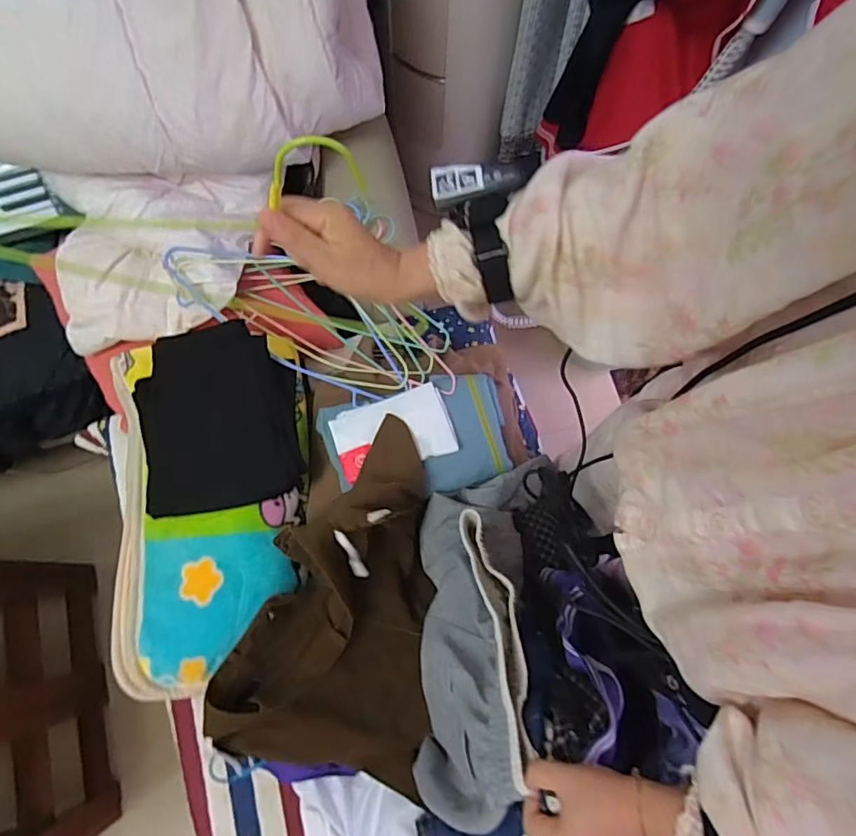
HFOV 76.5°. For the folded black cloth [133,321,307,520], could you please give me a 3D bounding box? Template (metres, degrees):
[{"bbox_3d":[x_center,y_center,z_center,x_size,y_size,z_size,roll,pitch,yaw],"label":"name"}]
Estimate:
[{"bbox_3d":[-0.326,-0.010,0.833,0.229,0.075,0.284,-11,75,-4],"label":"folded black cloth"}]

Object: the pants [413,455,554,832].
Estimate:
[{"bbox_3d":[0.062,0.270,0.735,0.146,0.247,0.467,6,38,0],"label":"pants"}]

